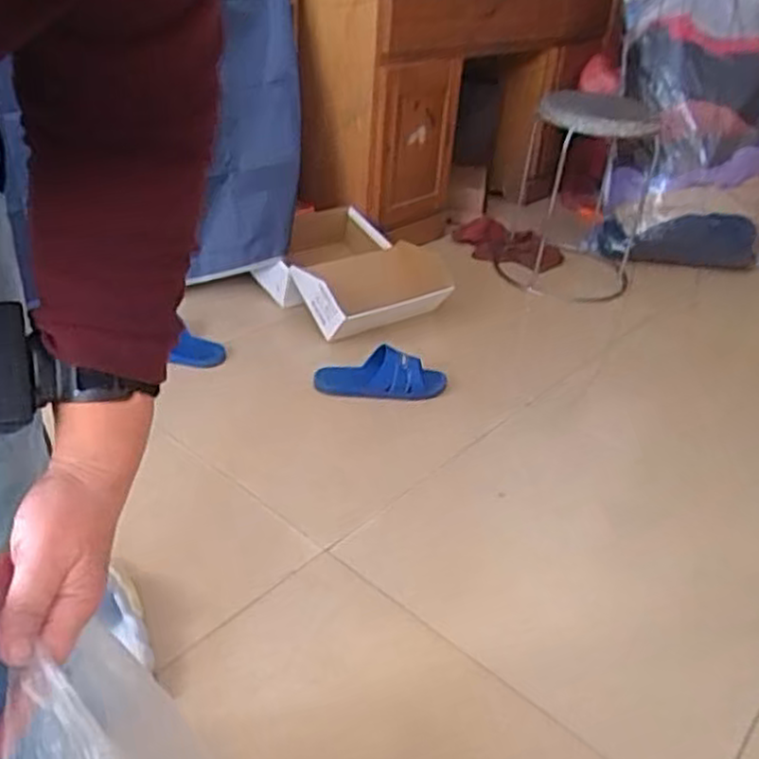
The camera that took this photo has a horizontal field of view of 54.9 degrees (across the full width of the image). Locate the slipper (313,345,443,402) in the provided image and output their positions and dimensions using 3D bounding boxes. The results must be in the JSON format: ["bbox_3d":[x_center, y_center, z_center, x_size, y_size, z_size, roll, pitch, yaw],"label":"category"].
[{"bbox_3d":[0.000,-0.003,1.543,0.276,0.089,0.100,5,33,2],"label":"slipper"}]

